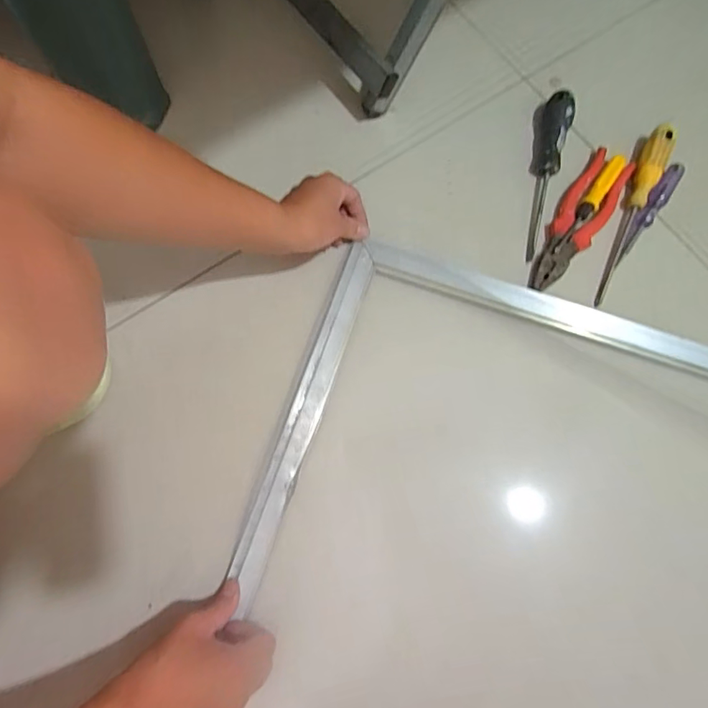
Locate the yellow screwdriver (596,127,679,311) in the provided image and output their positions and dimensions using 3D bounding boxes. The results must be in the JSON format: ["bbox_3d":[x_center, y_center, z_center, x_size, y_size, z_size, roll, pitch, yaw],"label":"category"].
[{"bbox_3d":[0.300,-0.154,0.520,0.026,0.023,0.211,24,75,6],"label":"yellow screwdriver"}]

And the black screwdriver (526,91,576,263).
[{"bbox_3d":[0.207,-0.201,0.532,0.035,0.027,0.199,16,74,4],"label":"black screwdriver"}]

